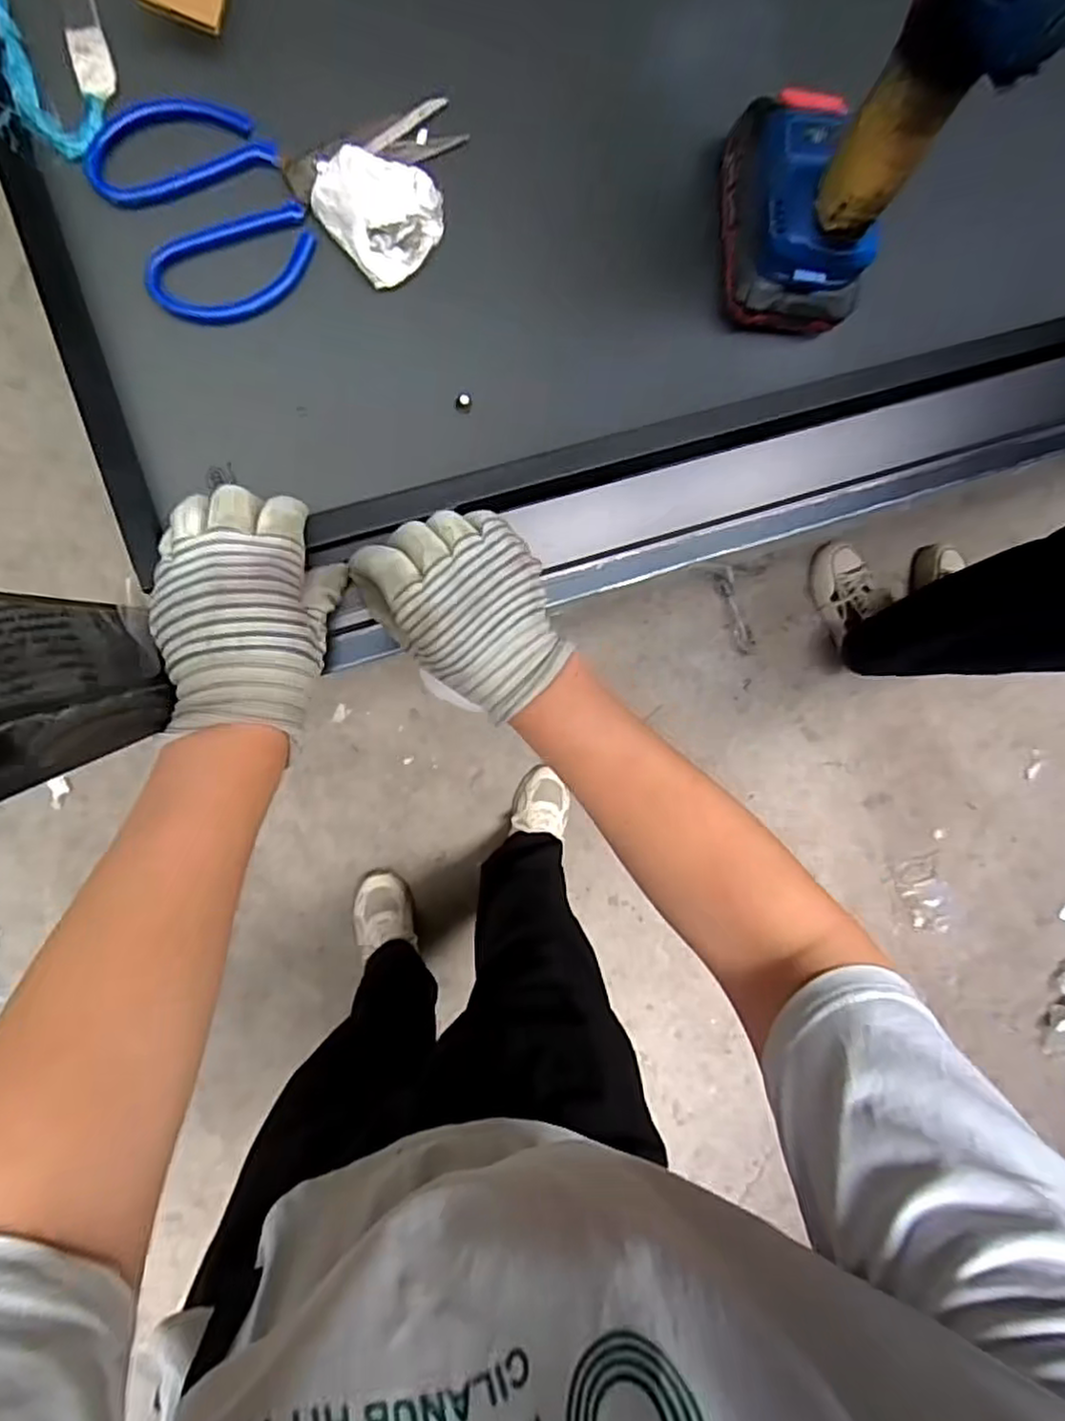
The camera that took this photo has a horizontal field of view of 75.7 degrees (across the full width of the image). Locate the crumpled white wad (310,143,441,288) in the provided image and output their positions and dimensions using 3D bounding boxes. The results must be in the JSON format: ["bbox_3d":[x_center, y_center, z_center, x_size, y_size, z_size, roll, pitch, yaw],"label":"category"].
[{"bbox_3d":[-0.080,-0.277,0.378,0.060,0.022,0.061,-41,95,-7],"label":"crumpled white wad"}]

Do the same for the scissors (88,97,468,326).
[{"bbox_3d":[-0.136,-0.301,0.387,0.195,0.020,0.110,-28,94,-8],"label":"scissors"}]

